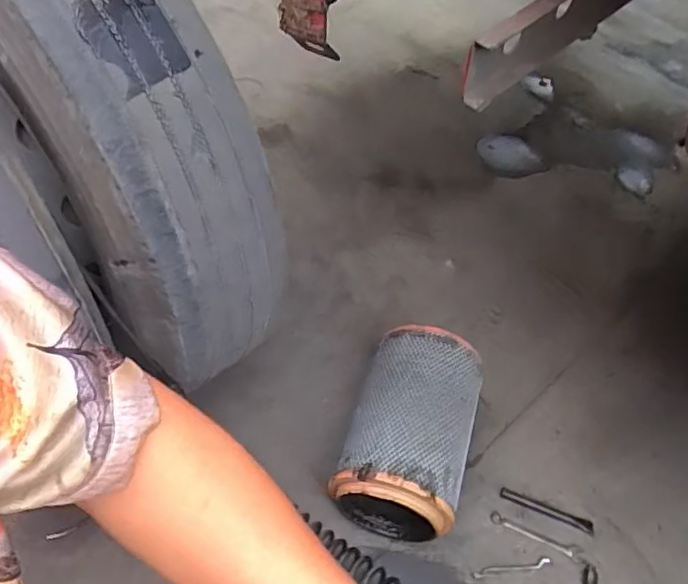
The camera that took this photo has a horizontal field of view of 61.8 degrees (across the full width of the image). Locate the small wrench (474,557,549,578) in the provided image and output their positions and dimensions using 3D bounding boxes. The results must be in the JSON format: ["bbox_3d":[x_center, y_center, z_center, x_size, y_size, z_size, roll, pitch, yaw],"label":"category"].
[{"bbox_3d":[0.385,0.629,1.311,0.188,0.006,0.020,-6,52,-9],"label":"small wrench"}]

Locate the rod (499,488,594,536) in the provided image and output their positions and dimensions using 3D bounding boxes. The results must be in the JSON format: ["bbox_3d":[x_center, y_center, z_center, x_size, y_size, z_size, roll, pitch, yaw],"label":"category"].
[{"bbox_3d":[0.493,0.534,1.405,0.224,0.013,0.033,20,52,11],"label":"rod"}]

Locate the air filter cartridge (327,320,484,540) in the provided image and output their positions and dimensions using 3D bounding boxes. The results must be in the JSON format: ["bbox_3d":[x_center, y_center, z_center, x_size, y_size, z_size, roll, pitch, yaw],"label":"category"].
[{"bbox_3d":[0.153,0.327,1.347,0.260,0.240,0.436,17,50,7],"label":"air filter cartridge"}]

